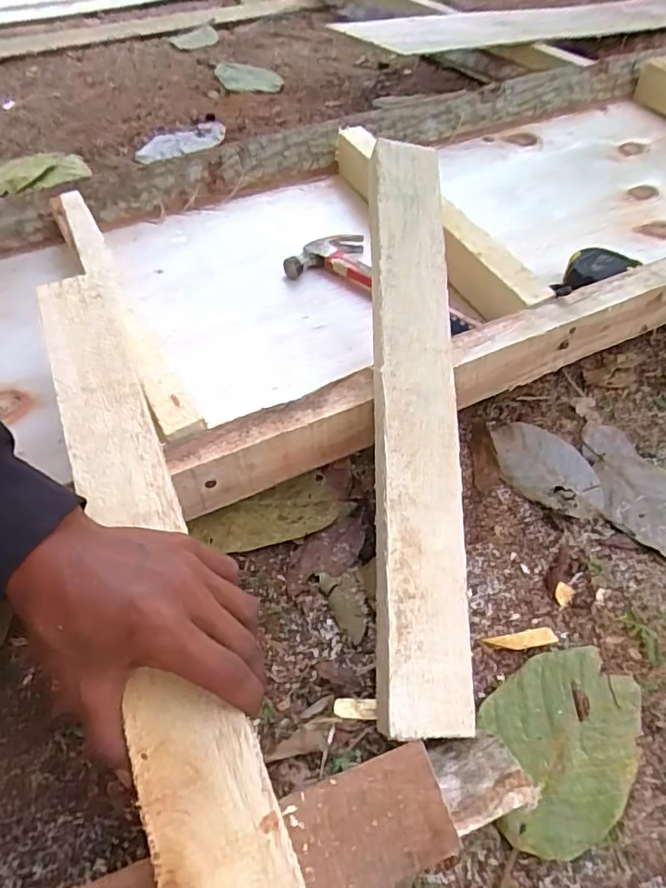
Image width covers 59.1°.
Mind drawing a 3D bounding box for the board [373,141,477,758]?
[{"bbox_3d":[0.063,-0.038,0.460,0.062,0.017,0.487,0,71,0],"label":"board"}]

